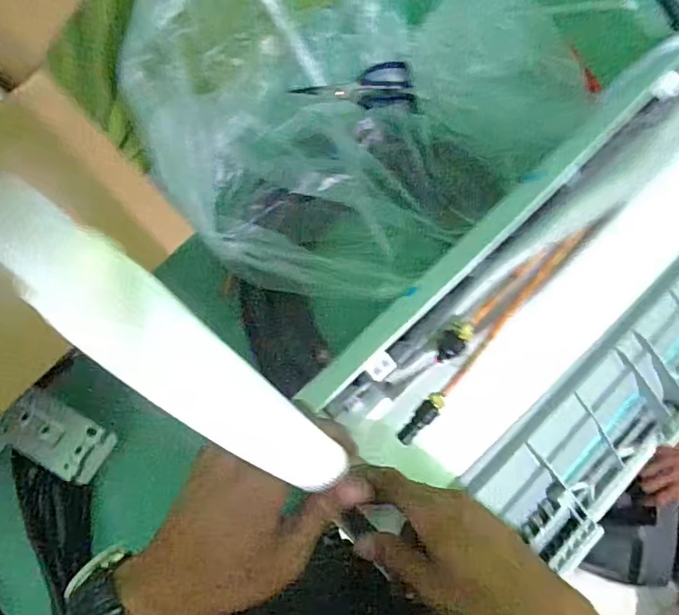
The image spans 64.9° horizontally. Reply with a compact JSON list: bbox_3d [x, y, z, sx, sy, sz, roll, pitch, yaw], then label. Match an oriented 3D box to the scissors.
[{"bbox_3d":[0.025,-0.312,0.740,0.167,0.013,0.068,2,84,-7],"label":"scissors"}]

